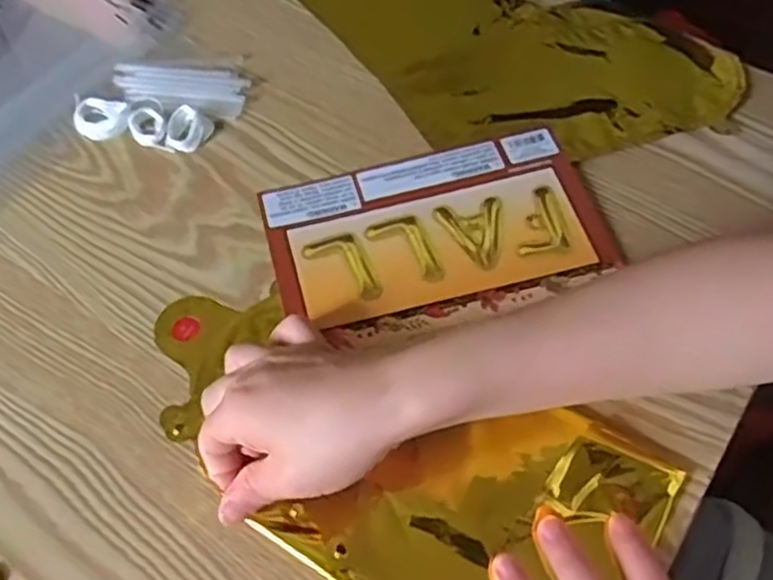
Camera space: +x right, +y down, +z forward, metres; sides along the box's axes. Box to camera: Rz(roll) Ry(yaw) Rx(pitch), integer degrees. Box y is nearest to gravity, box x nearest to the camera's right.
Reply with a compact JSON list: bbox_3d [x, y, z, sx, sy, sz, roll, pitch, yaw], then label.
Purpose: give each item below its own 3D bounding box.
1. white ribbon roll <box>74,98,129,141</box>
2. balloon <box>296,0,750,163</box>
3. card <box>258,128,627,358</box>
[{"bbox_3d":[-0.187,-0.112,0.488,0.038,0.007,0.030,14,59,9],"label":"white ribbon roll"},{"bbox_3d":[0.023,-0.211,0.542,0.439,0.012,0.179,32,64,19],"label":"balloon"},{"bbox_3d":[0.031,-0.031,0.436,0.189,0.006,0.122,-14,59,-8],"label":"card"}]

